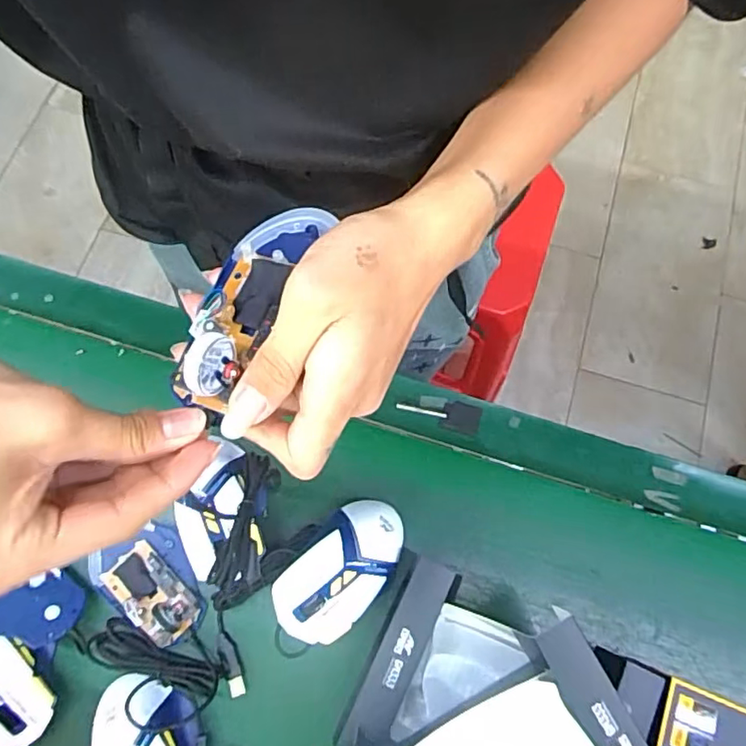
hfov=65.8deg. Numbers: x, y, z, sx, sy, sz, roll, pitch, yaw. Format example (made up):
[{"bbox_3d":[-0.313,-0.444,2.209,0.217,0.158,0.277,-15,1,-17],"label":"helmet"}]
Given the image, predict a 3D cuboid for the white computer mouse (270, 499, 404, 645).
[{"bbox_3d":[-0.024,0.154,0.459,0.065,0.046,0.115,40,76,10],"label":"white computer mouse"}]

